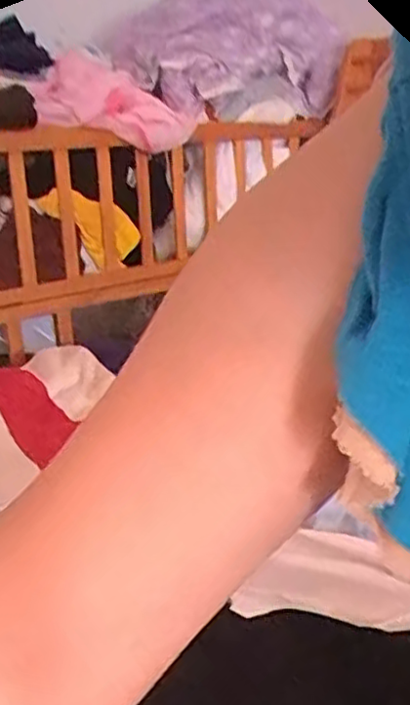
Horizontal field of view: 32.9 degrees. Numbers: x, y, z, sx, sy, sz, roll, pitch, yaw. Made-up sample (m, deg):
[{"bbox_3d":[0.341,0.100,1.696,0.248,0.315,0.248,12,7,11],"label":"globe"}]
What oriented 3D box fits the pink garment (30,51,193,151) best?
[{"bbox_3d":[-0.172,-0.505,1.405,0.358,0.163,0.121,5,11,-36],"label":"pink garment"}]

